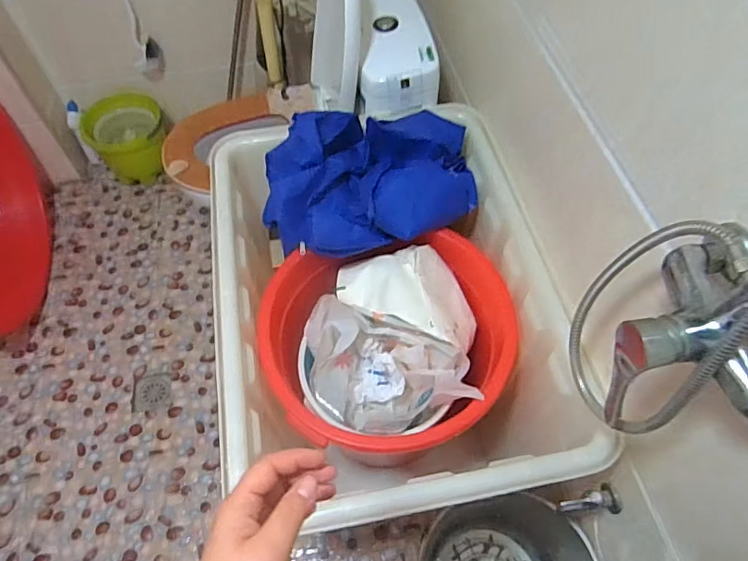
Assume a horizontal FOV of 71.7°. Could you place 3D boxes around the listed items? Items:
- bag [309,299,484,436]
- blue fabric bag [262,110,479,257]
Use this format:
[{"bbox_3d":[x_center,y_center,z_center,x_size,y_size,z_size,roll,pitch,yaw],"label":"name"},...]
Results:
[{"bbox_3d":[0.013,0.193,1.014,0.351,0.135,0.207,21,60,13],"label":"bag"},{"bbox_3d":[-0.002,-0.209,1.057,0.431,0.148,0.274,-4,58,-3],"label":"blue fabric bag"}]

